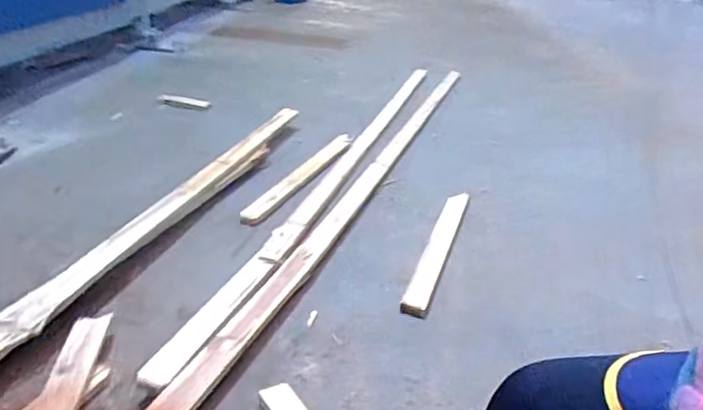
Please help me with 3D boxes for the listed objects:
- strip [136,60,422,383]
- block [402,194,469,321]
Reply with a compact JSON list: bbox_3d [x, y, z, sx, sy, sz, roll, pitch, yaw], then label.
[{"bbox_3d":[0.009,-0.137,1.394,0.048,0.031,1.740,14,27,11],"label":"strip"},{"bbox_3d":[0.168,0.070,1.041,0.044,0.024,0.445,15,28,14],"label":"block"}]

